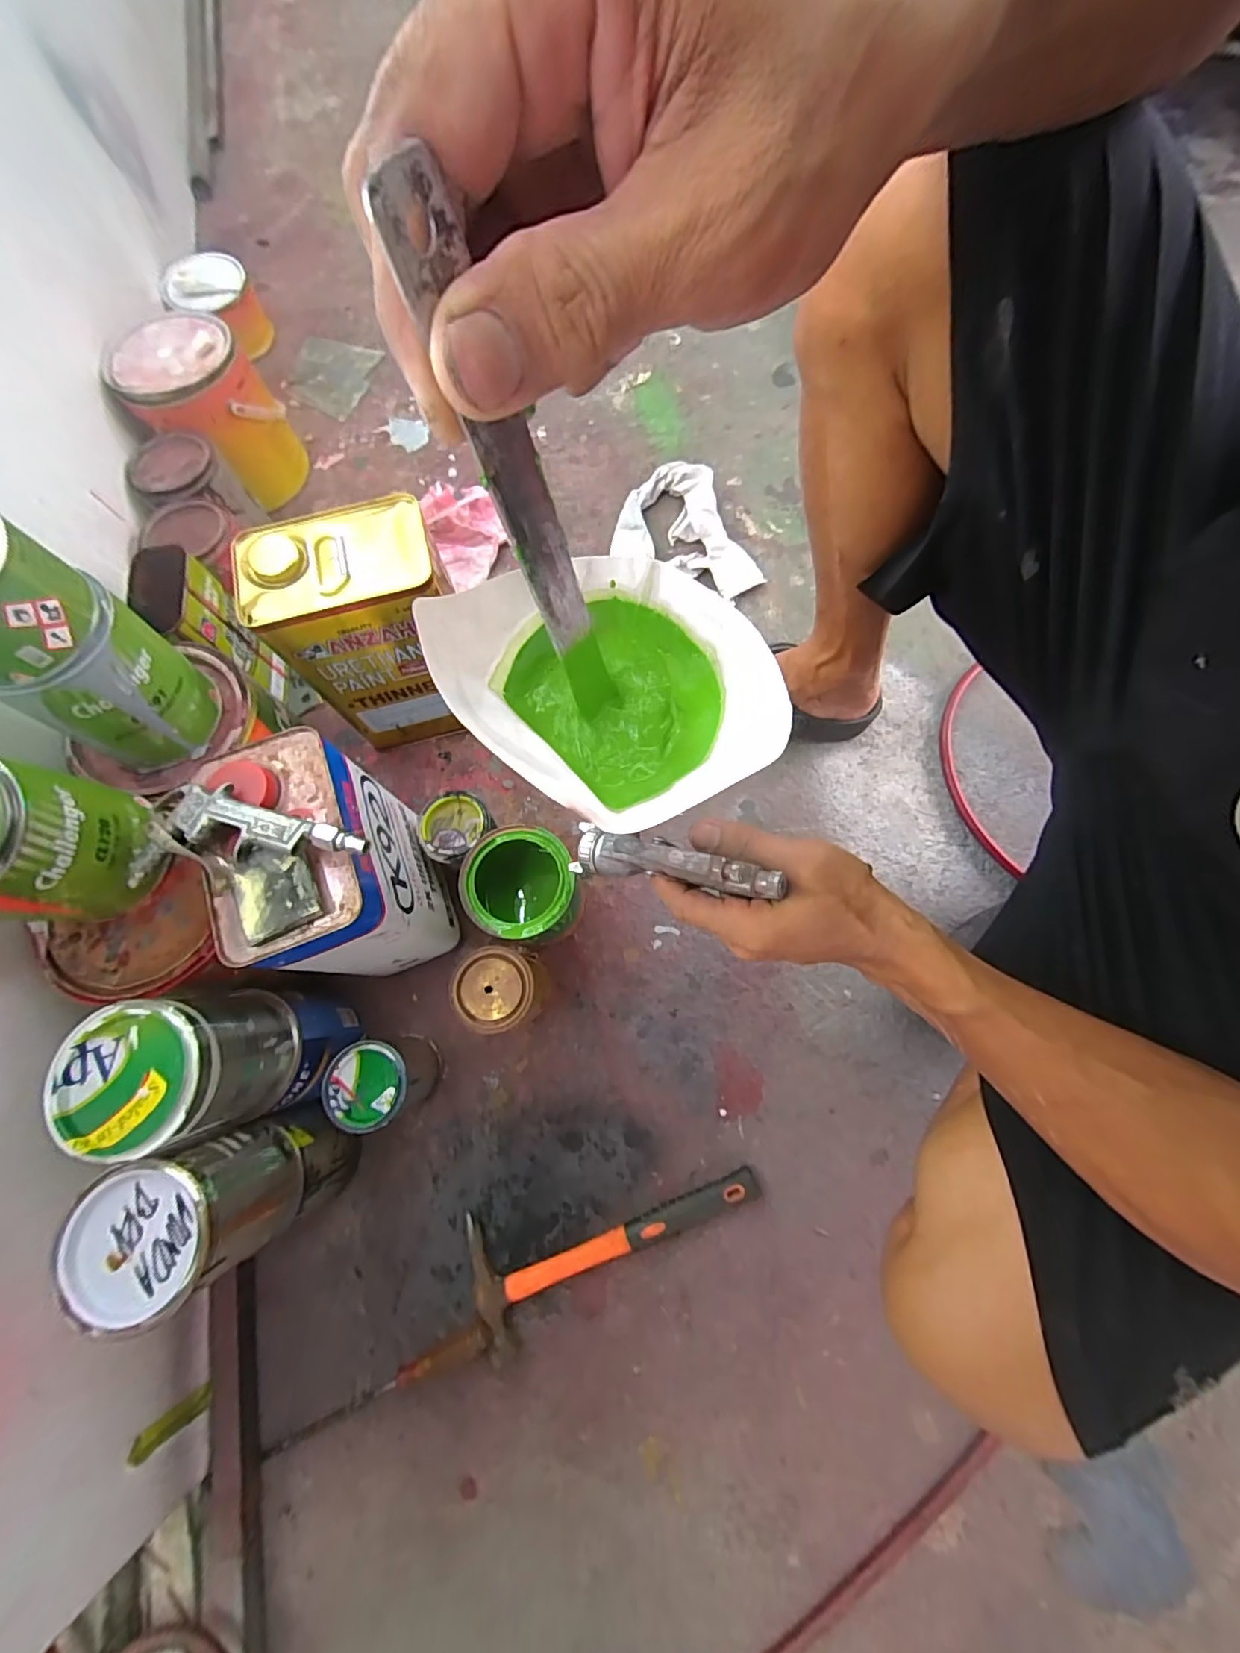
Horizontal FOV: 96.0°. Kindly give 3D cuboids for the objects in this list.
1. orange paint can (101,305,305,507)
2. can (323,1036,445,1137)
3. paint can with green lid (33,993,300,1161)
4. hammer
[{"bbox_3d":[-0.545,-0.549,0.763,0.152,0.167,0.178,-40,77,-9],"label":"orange paint can"},{"bbox_3d":[-0.228,0.246,0.547,0.071,0.102,0.070,-1,74,2],"label":"can"},{"bbox_3d":[-0.330,0.181,0.433,0.100,0.127,0.105,-6,74,0],"label":"paint can with green lid"},{"bbox_3d":[0.002,0.397,0.529,0.277,0.031,0.106,-16,74,-3],"label":"hammer"}]

